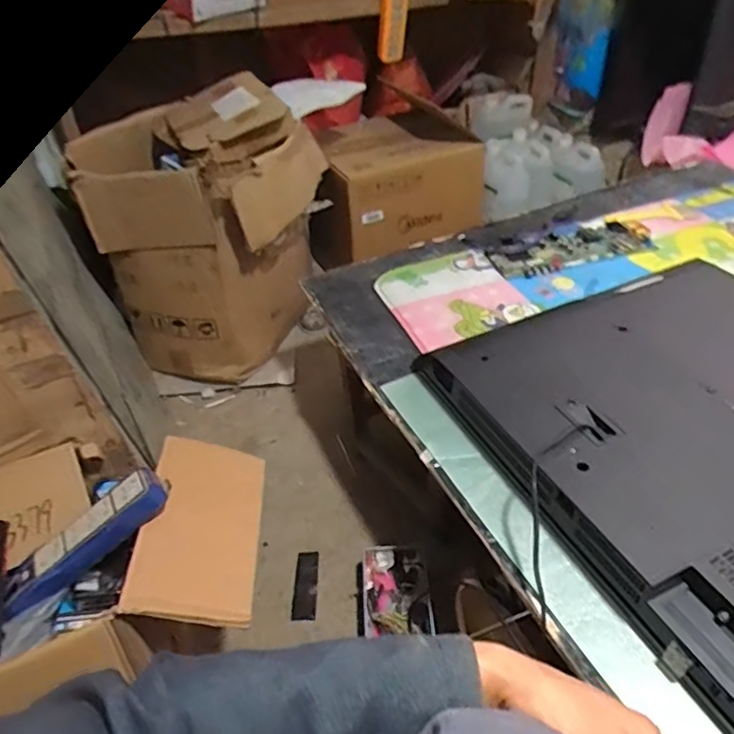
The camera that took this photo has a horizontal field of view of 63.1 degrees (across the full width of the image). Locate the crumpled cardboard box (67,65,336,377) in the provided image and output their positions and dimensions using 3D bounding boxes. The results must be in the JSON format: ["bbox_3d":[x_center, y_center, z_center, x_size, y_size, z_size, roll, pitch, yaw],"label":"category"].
[{"bbox_3d":[-0.300,-0.264,1.265,0.348,0.491,0.362,6,41,11],"label":"crumpled cardboard box"}]

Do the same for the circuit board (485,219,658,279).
[{"bbox_3d":[0.364,-0.222,1.086,0.297,0.017,0.136,-13,41,-12],"label":"circuit board"}]

